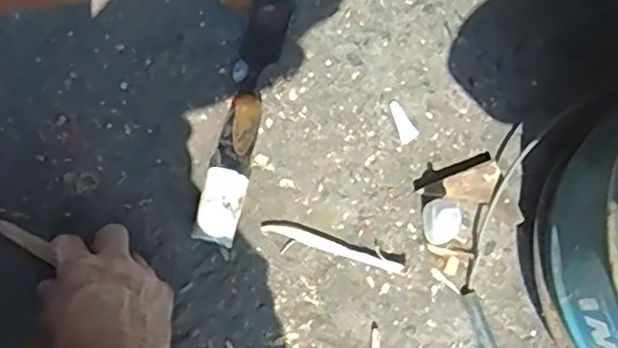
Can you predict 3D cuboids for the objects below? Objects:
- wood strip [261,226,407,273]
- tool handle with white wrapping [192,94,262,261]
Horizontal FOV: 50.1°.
[{"bbox_3d":[0.019,0.059,0.534,0.116,0.004,0.010,17,79,3],"label":"wood strip"},{"bbox_3d":[-0.062,-0.002,0.531,0.031,0.035,0.126,11,79,2],"label":"tool handle with white wrapping"}]

